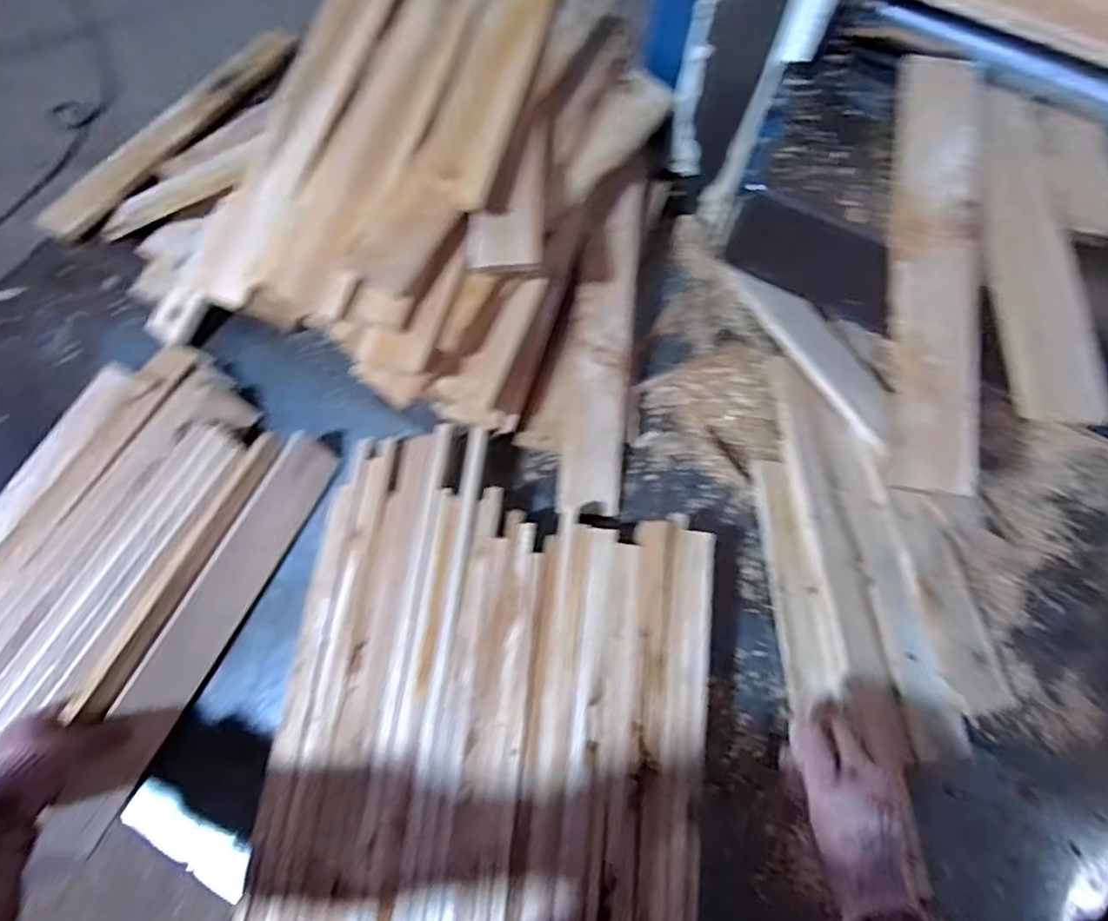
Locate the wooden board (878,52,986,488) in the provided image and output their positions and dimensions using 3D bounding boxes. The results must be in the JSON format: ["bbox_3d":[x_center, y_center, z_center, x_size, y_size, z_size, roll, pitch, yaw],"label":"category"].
[{"bbox_3d":[0.367,-0.196,0.598,0.081,0.020,0.460,11,74,3],"label":"wooden board"}]

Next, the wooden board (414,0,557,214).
[{"bbox_3d":[-0.045,-0.475,0.680,0.080,0.027,0.434,18,81,2],"label":"wooden board"}]

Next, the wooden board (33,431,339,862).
[{"bbox_3d":[-0.380,0.181,0.682,0.010,0.068,0.465,8,65,40],"label":"wooden board"}]

